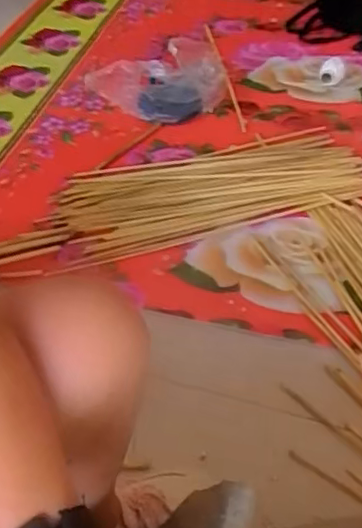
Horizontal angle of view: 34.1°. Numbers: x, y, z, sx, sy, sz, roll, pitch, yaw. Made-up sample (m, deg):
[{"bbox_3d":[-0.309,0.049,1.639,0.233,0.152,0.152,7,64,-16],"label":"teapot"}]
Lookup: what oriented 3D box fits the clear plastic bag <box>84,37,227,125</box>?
[{"bbox_3d":[-0.060,-0.445,1.391,0.329,0.144,0.153,0,46,0],"label":"clear plastic bag"}]

